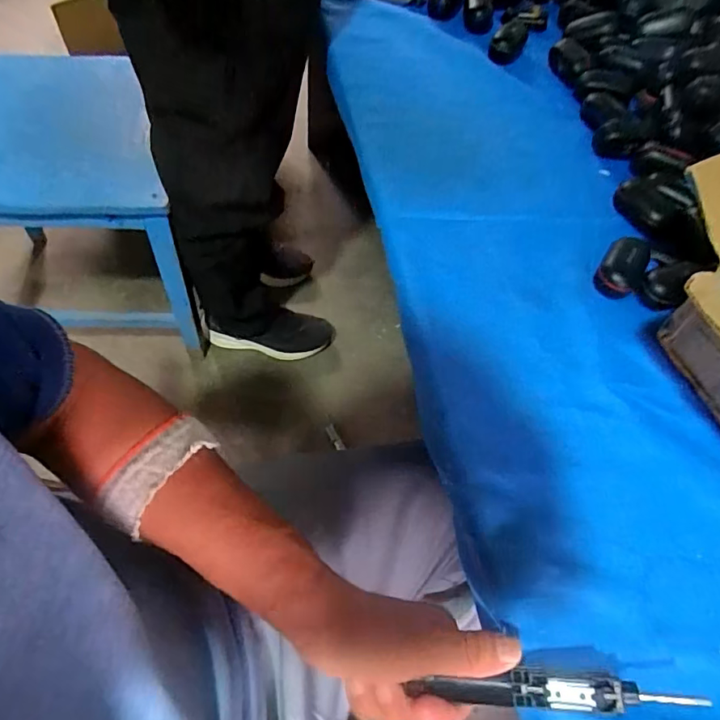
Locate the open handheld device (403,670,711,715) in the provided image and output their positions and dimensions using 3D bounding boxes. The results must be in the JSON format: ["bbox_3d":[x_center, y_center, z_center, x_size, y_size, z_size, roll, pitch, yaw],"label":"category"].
[{"bbox_3d":[0.103,0.181,0.271,0.144,0.010,0.017,-10,58,16],"label":"open handheld device"}]

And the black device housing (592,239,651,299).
[{"bbox_3d":[0.248,-0.089,0.469,0.036,0.029,0.061,32,63,14],"label":"black device housing"}]

